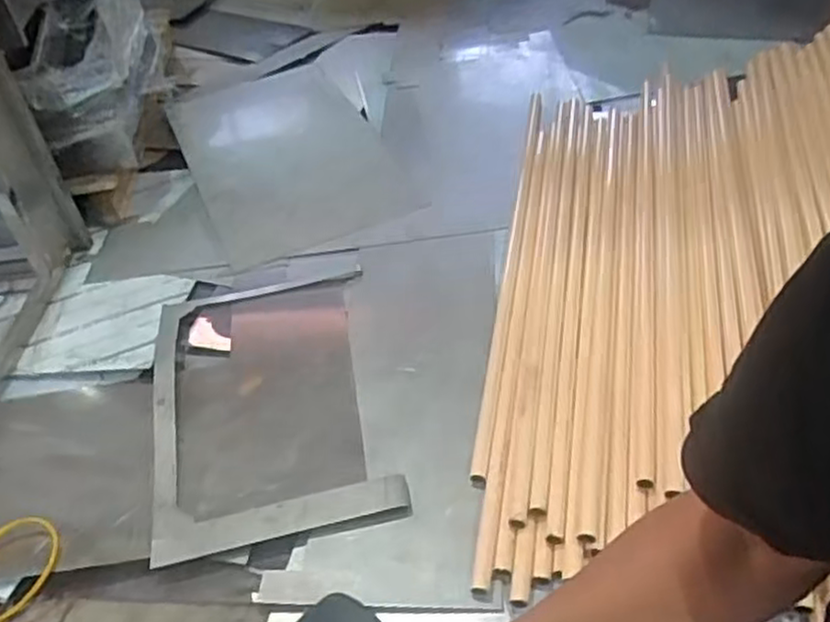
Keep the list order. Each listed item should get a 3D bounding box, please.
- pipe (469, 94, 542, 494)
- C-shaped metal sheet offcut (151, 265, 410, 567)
[{"bbox_3d":[0.209,-0.138,1.543,0.029,0.035,1.157,4,45,12],"label":"pipe"},{"bbox_3d":[-0.262,0.142,1.315,0.400,0.051,0.597,-12,44,-5],"label":"C-shaped metal sheet offcut"}]

